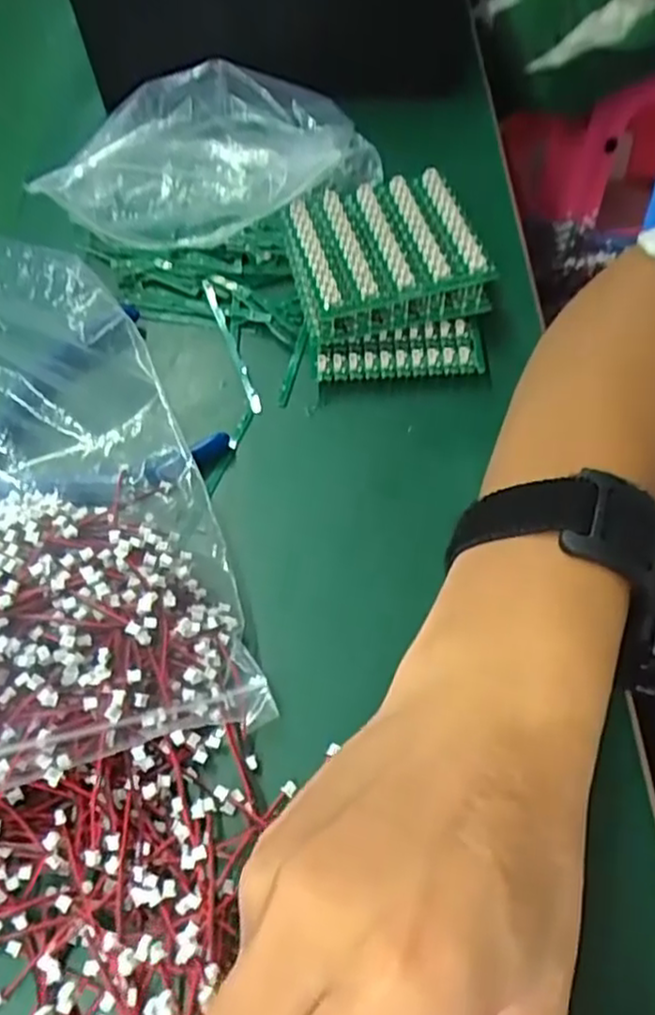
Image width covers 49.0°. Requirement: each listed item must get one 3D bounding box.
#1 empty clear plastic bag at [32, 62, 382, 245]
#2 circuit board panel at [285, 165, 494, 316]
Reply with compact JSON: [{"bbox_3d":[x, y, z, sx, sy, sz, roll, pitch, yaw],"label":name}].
[{"bbox_3d":[-0.061,-0.196,0.397,0.168,0.062,0.090,1,60,6],"label":"empty clear plastic bag"},{"bbox_3d":[0.028,-0.132,0.364,0.084,0.024,0.081,-14,60,-3],"label":"circuit board panel"}]

